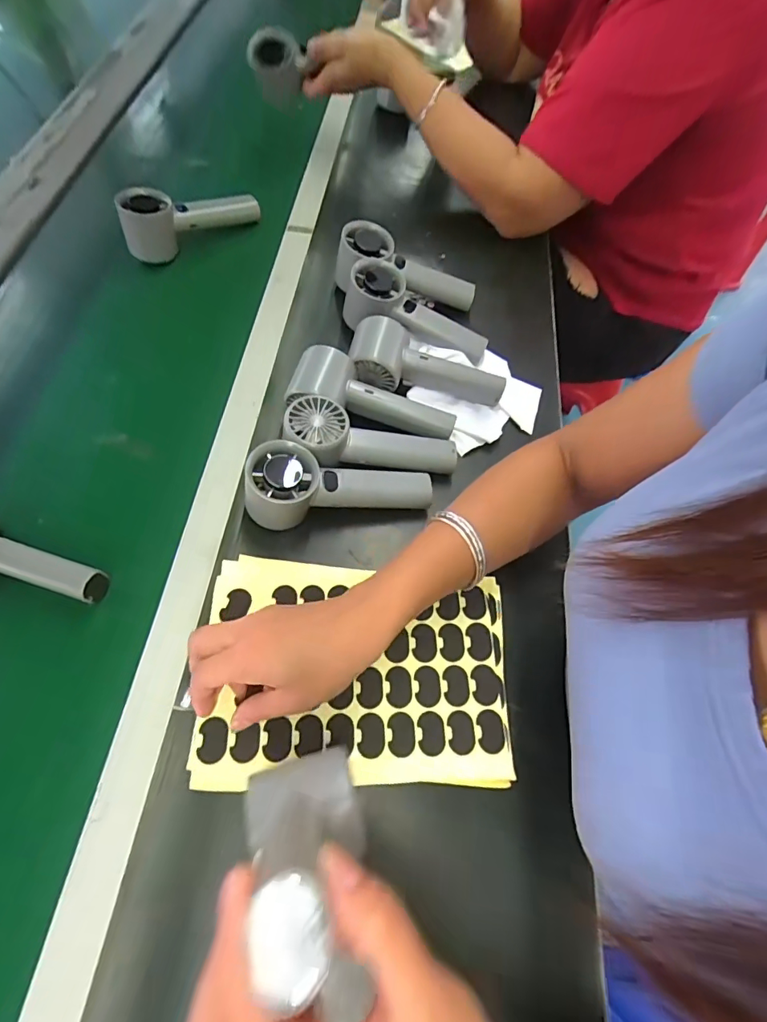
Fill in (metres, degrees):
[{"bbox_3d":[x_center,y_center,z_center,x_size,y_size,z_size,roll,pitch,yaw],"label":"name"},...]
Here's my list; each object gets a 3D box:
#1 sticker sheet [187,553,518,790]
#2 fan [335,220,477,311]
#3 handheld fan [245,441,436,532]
[{"bbox_3d":[-0.018,0.117,0.362,0.225,0.005,0.160,3,62,-5],"label":"sticker sheet"},{"bbox_3d":[0.025,-0.259,0.532,0.163,0.061,0.049,14,62,-18],"label":"fan"},{"bbox_3d":[-0.036,-0.016,0.407,0.157,0.051,0.055,2,62,-19],"label":"handheld fan"}]

